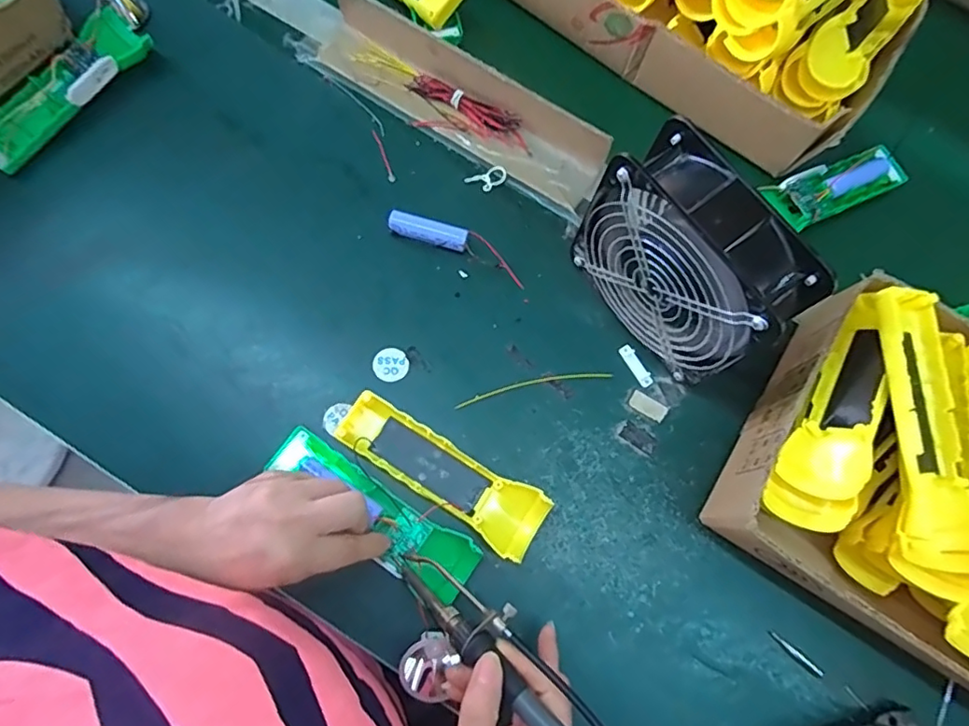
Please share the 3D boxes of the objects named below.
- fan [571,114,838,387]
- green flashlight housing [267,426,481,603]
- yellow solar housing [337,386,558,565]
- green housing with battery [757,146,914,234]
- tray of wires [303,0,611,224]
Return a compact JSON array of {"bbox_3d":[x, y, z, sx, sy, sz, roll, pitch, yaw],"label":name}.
[{"bbox_3d":[0.141,-0.067,0.415,0.063,0.144,0.145,-35,78,-11],"label":"fan"},{"bbox_3d":[-0.078,0.105,0.416,0.164,0.028,0.046,38,76,3],"label":"green flashlight housing"},{"bbox_3d":[-0.031,0.081,0.429,0.161,0.022,0.047,31,75,7],"label":"yellow solar housing"},{"bbox_3d":[0.316,-0.160,0.521,0.132,0.022,0.045,-26,76,-9],"label":"green housing with battery"},{"bbox_3d":[-0.024,-0.231,0.509,0.276,0.041,0.067,32,75,7],"label":"tray of wires"}]

